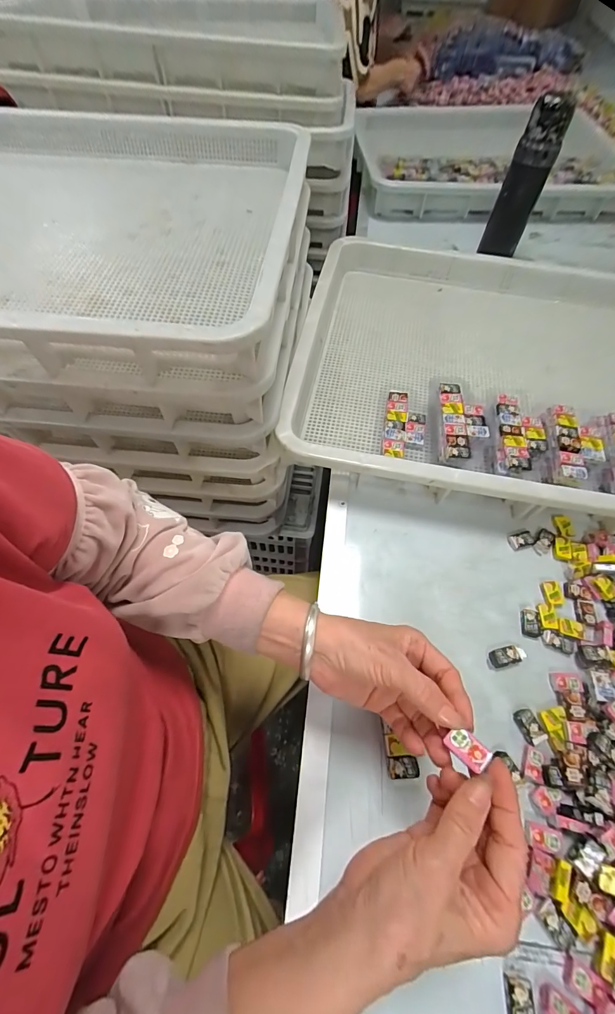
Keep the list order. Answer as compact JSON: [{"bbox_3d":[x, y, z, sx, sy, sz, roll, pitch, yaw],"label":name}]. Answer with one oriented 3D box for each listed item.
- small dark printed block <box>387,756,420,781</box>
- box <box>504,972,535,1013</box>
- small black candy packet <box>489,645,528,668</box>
[{"bbox_3d":[0.084,0.229,0.337,0.027,0.005,0.018,-2,60,-3],"label":"small dark printed block"},{"bbox_3d":[0.149,0.349,0.269,0.018,0.008,0.028,8,60,3],"label":"box"},{"bbox_3d":[0.203,0.152,0.388,0.034,0.009,0.017,-11,61,-8],"label":"small black candy packet"}]

